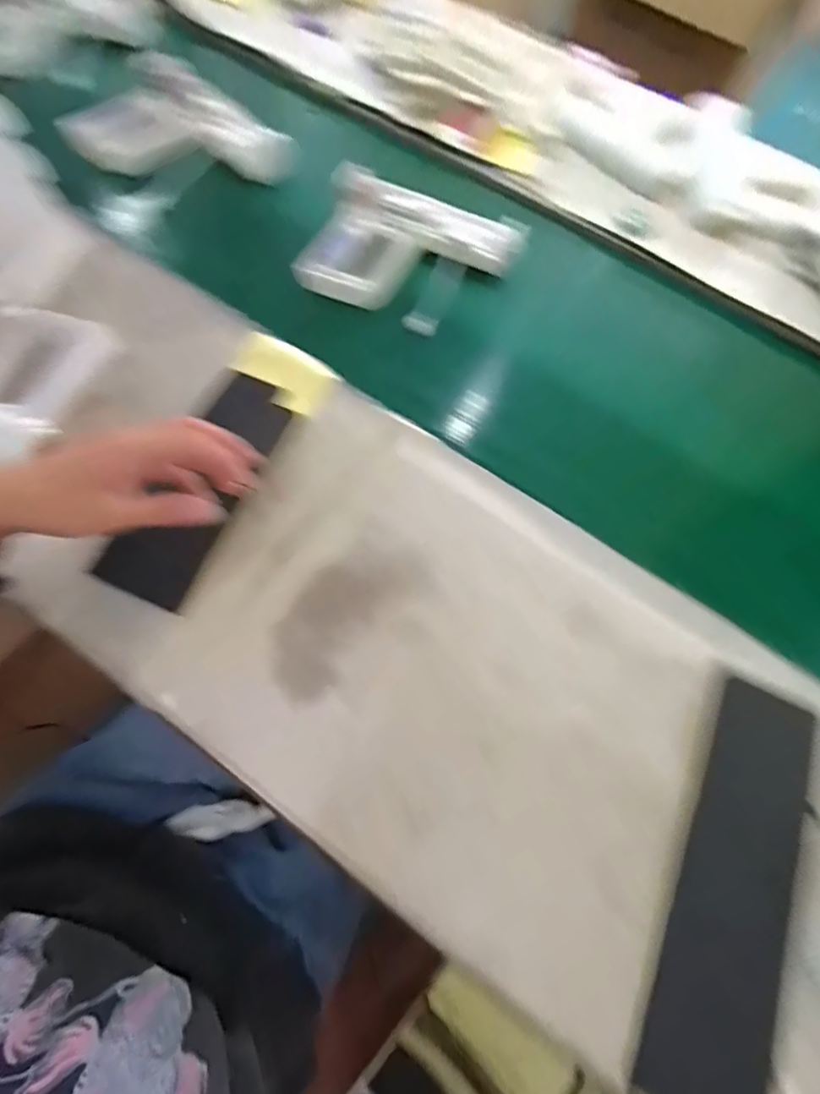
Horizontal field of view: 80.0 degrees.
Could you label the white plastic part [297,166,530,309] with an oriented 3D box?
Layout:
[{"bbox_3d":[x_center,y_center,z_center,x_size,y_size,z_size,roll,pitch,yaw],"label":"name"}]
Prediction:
[{"bbox_3d":[0.009,-0.355,0.576,0.227,0.036,0.176,14,68,5],"label":"white plastic part"}]

